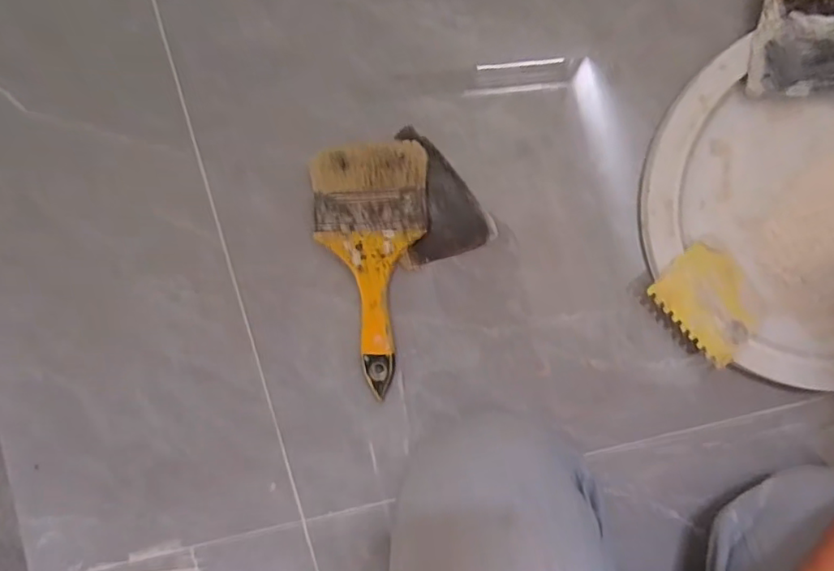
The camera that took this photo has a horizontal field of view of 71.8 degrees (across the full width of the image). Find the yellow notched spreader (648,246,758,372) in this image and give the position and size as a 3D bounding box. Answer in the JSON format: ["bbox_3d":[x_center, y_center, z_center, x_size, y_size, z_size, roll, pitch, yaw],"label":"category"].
[{"bbox_3d":[0.241,0.012,0.468,0.071,0.005,0.087,-43,94,-8],"label":"yellow notched spreader"}]

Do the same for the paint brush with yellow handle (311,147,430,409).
[{"bbox_3d":[-0.033,-0.015,0.492,0.094,0.024,0.204,-5,96,3],"label":"paint brush with yellow handle"}]

